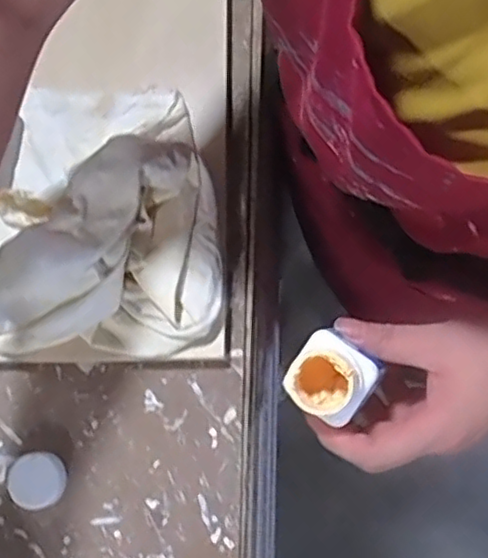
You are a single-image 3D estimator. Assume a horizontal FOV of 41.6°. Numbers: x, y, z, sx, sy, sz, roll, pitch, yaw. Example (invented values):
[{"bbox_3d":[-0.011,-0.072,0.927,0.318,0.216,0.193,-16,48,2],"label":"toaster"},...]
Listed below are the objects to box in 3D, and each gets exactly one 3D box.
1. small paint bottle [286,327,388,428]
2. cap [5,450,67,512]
[{"bbox_3d":[0.043,0.049,0.323,0.039,0.041,0.040,39,79,9],"label":"small paint bottle"},{"bbox_3d":[-0.137,0.134,0.428,0.038,0.014,0.035,-1,77,5],"label":"cap"}]

